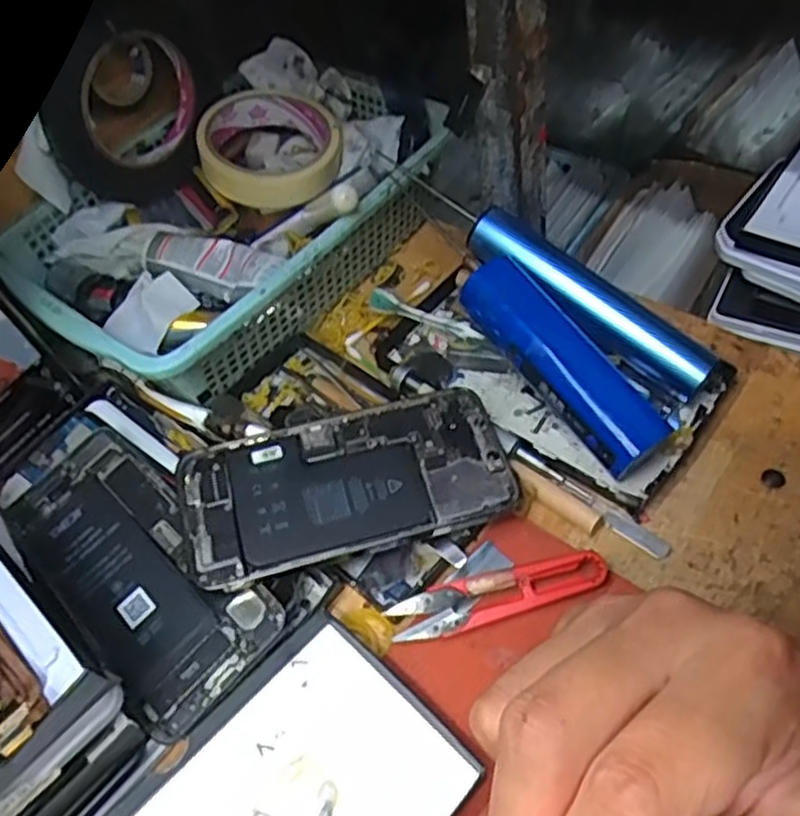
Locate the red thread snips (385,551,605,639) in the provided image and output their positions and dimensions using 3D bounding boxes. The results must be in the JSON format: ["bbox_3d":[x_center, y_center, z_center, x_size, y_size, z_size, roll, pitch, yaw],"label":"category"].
[{"bbox_3d":[0.046,0.087,0.357,0.101,0.016,0.022,-15,52,-1],"label":"red thread snips"}]

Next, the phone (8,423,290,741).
[{"bbox_3d":[-0.128,0.075,0.366,0.153,0.007,0.071,39,72,24],"label":"phone"}]

